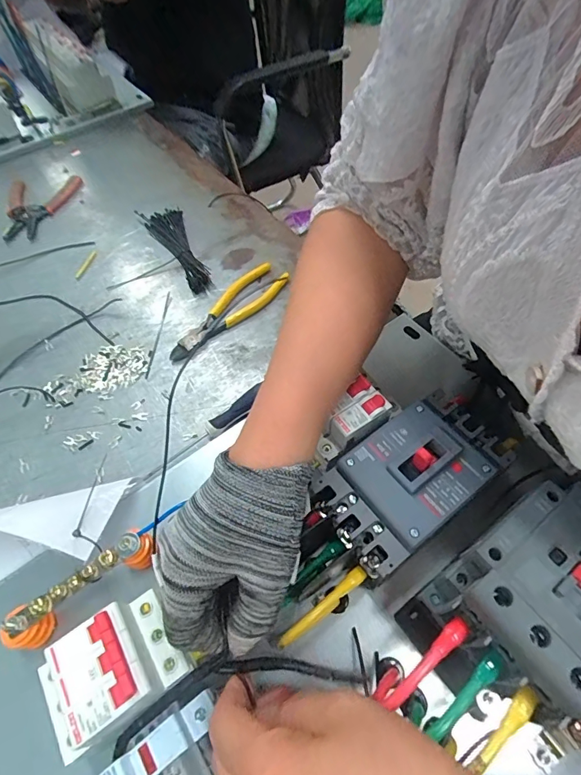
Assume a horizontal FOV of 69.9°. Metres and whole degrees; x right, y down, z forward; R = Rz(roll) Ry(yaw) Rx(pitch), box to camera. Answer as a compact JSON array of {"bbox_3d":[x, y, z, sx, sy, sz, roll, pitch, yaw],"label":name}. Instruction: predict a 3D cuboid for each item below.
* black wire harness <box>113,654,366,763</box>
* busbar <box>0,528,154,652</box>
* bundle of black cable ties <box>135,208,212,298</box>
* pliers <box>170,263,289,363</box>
[{"bbox_3d":[-0.036,0.177,0.242,0.151,0.010,0.033,-19,56,6],"label":"black wire harness"},{"bbox_3d":[-0.148,0.145,0.303,0.105,0.040,0.029,-32,60,-17],"label":"busbar"},{"bbox_3d":[-0.146,-0.183,0.534,0.052,0.015,0.182,-24,58,-12],"label":"bundle of black cable ties"},{"bbox_3d":[-0.069,-0.086,0.471,0.048,0.012,0.167,34,64,23],"label":"pliers"}]

